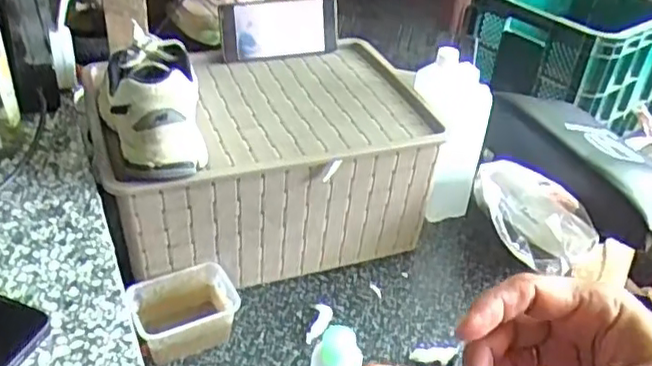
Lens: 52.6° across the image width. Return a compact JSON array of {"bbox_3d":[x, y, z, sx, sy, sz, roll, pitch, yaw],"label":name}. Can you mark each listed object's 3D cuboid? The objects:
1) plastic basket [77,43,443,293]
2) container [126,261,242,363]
[{"bbox_3d":[-0.083,-0.025,0.827,0.379,0.182,0.264,-9,38,-19],"label":"plastic basket"},{"bbox_3d":[-0.146,0.140,0.696,0.097,0.061,0.089,-17,41,-28],"label":"container"}]

